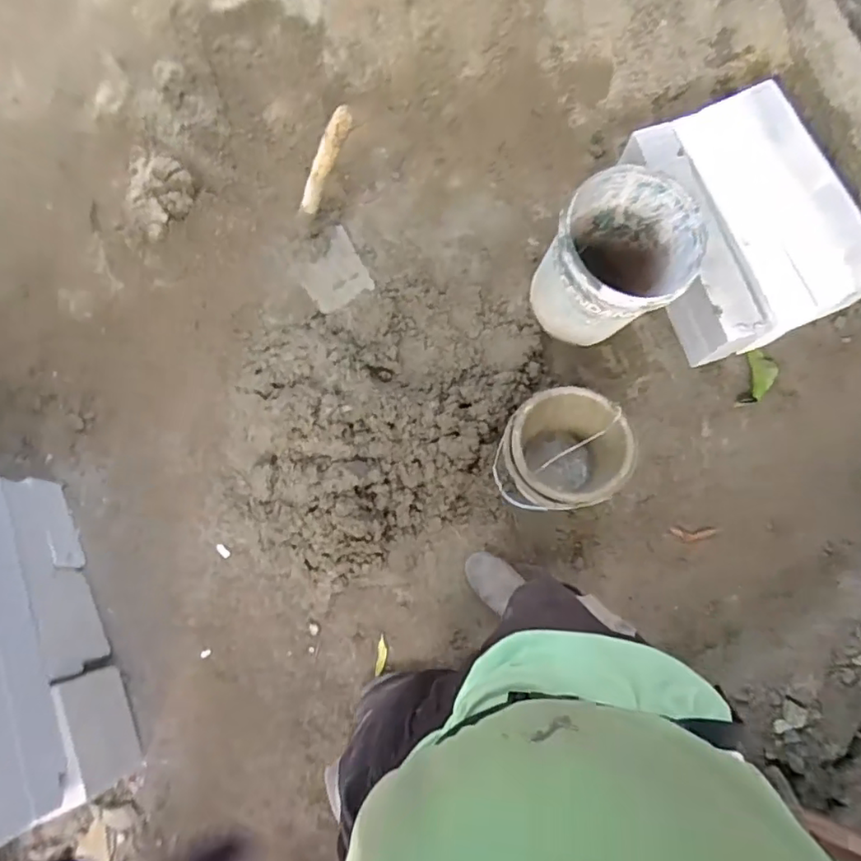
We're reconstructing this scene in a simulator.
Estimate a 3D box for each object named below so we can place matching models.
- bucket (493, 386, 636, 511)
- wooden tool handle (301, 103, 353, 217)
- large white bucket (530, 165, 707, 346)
[{"bbox_3d":[0.296,0.049,1.301,0.262,0.195,0.258,0,77,-2],"label":"bucket"},{"bbox_3d":[-0.205,-0.491,1.071,0.028,0.463,0.039,-46,106,-10],"label":"wooden tool handle"},{"bbox_3d":[0.415,-0.370,1.340,0.289,0.355,0.289,0,77,-2],"label":"large white bucket"}]

